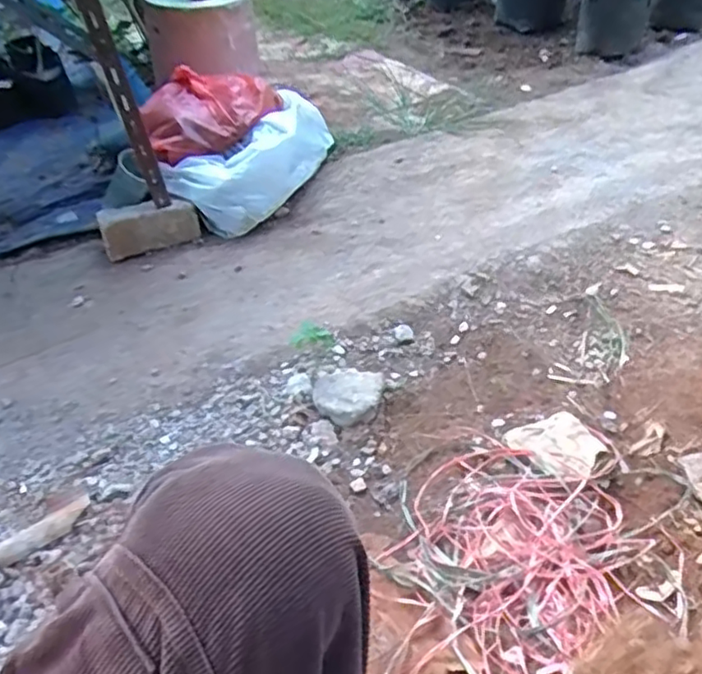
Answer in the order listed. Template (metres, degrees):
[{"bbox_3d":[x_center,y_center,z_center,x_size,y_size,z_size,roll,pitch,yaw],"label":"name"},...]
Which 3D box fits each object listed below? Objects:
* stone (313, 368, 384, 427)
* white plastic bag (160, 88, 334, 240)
[{"bbox_3d":[-0.008,0.095,1.069,0.106,0.039,0.117,5,42,14],"label":"stone"},{"bbox_3d":[-0.219,-0.446,1.618,0.213,0.159,0.524,15,45,21],"label":"white plastic bag"}]

